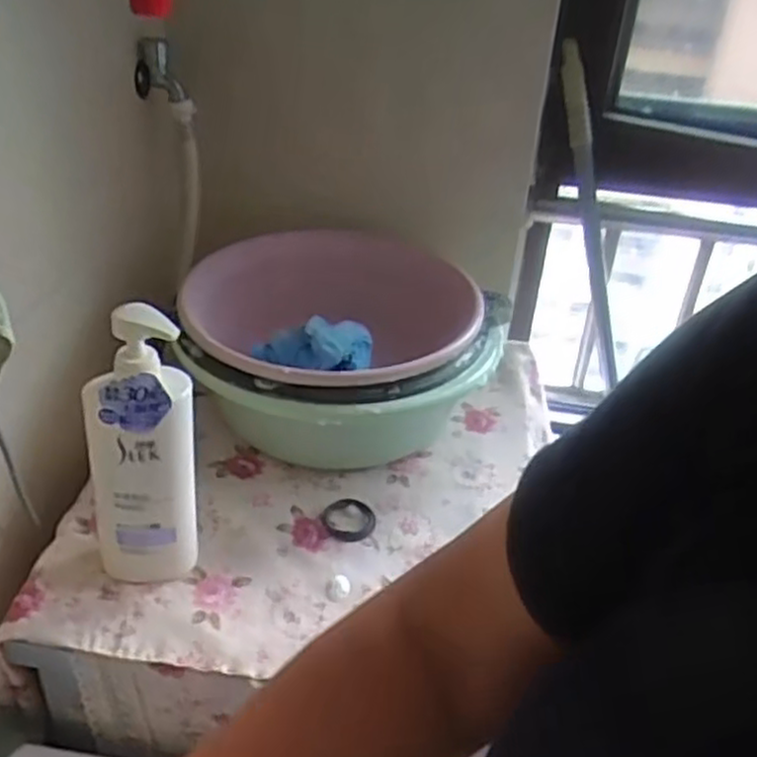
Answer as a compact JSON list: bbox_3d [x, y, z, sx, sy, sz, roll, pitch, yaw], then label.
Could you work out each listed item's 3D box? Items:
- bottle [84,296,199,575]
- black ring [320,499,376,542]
[{"bbox_3d":[-0.203,0.065,0.669,0.087,0.275,0.046,-14,38,-24],"label":"bottle"},{"bbox_3d":[-0.032,0.149,0.822,0.057,0.004,0.059,3,34,-2],"label":"black ring"}]

